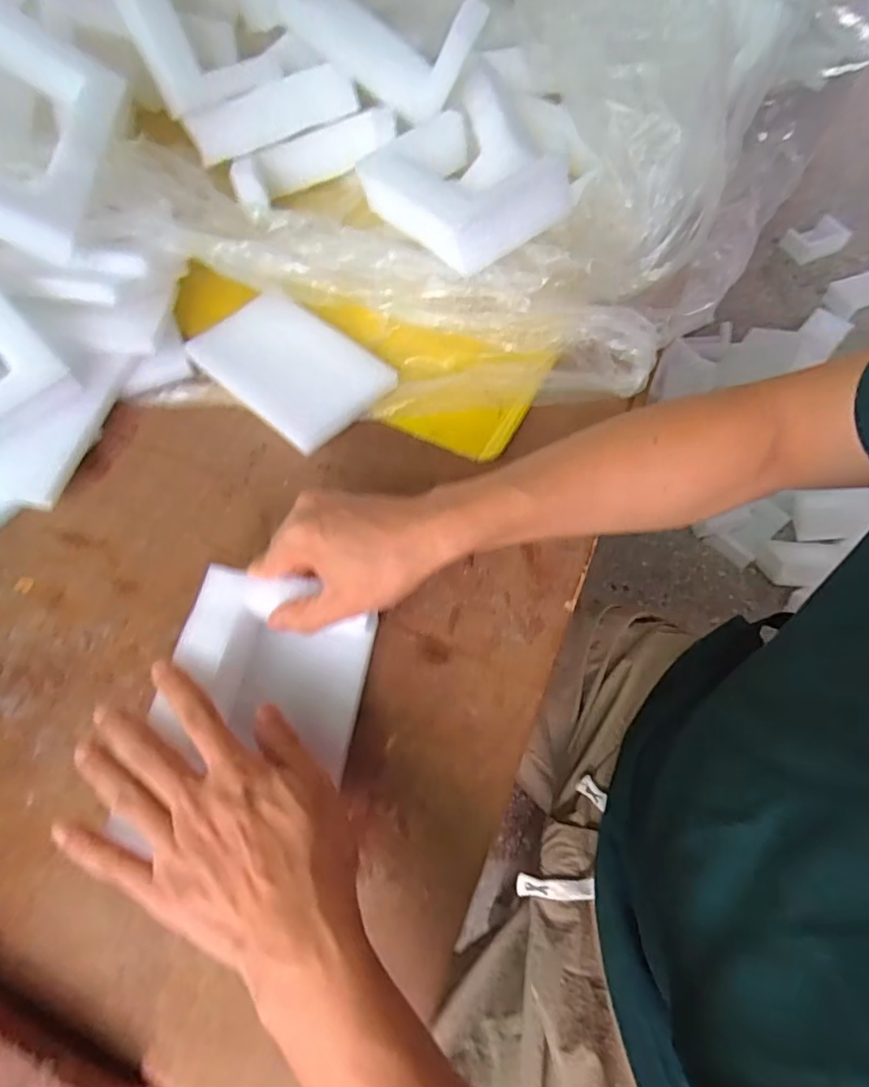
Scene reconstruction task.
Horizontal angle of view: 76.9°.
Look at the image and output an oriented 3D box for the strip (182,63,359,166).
[{"bbox_3d":[-0.163,-0.430,0.545,0.166,0.049,0.014,-14,63,7],"label":"strip"}]

